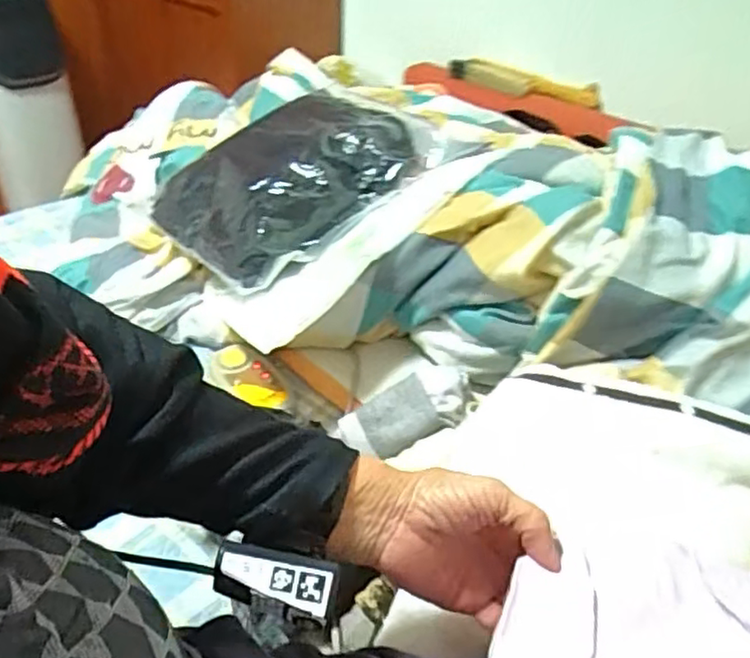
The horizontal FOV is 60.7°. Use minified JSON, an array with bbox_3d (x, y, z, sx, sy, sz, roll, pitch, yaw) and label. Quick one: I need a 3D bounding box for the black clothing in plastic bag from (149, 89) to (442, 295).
[{"bbox_3d":[-0.112,-0.219,0.862,0.349,0.076,0.283,-40,58,-20],"label":"black clothing in plastic bag"}]

